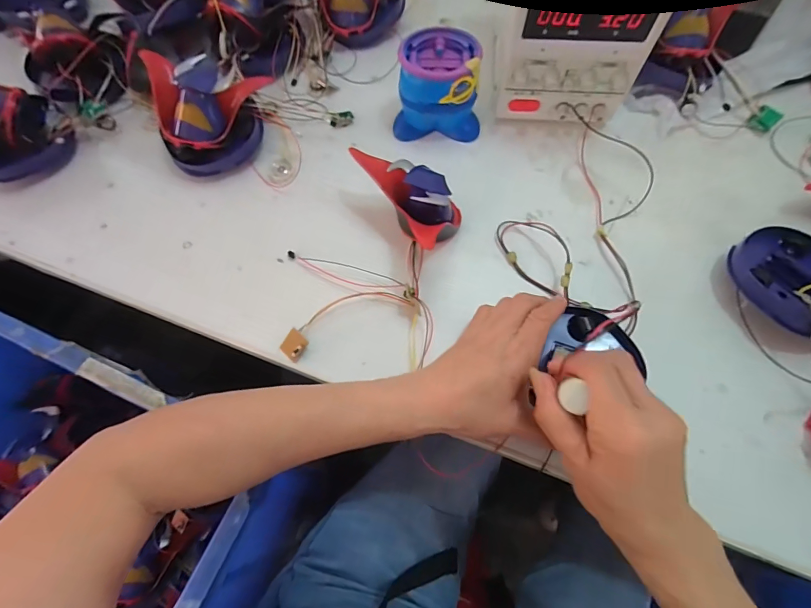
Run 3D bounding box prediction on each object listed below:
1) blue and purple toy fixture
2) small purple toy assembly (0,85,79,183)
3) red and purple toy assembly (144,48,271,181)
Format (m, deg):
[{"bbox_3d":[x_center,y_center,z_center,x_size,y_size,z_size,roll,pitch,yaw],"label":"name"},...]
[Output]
[{"bbox_3d":[0.035,-0.230,0.426,0.088,0.079,0.069,3,69,3],"label":"blue and purple toy fixture"},{"bbox_3d":[-0.428,-0.180,0.423,0.112,0.074,0.075,-39,72,-13],"label":"small purple toy assembly"},{"bbox_3d":[-0.210,-0.201,0.423,0.109,0.073,0.110,-5,68,0],"label":"red and purple toy assembly"}]

